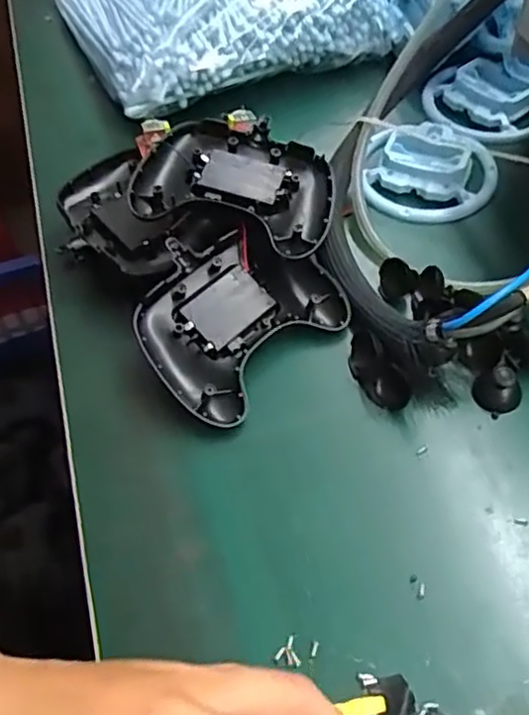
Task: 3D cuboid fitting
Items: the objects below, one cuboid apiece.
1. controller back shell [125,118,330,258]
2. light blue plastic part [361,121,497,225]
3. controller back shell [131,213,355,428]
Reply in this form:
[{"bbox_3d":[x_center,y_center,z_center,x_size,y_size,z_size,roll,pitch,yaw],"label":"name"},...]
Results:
[{"bbox_3d":[-0.014,-0.110,0.421,0.124,0.034,0.100,15,58,15],"label":"controller back shell"},{"bbox_3d":[0.118,-0.137,0.470,0.092,0.019,0.086,4,56,8],"label":"light blue plastic part"},{"bbox_3d":[-0.020,-0.025,0.400,0.100,0.029,0.122,45,69,8],"label":"controller back shell"}]

